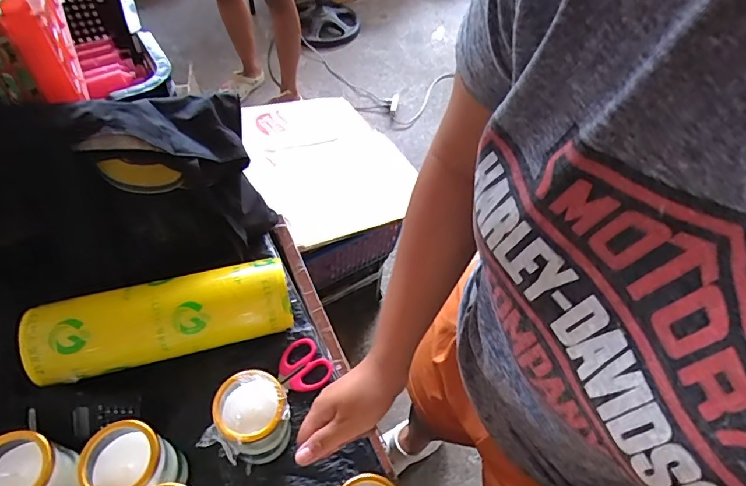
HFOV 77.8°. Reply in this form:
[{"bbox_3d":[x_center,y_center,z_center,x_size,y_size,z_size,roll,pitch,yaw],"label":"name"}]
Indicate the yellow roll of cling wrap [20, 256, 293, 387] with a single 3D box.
[{"bbox_3d":[-0.233,0.084,0.527,0.266,0.071,0.079,-14,57,-13],"label":"yellow roll of cling wrap"}]

